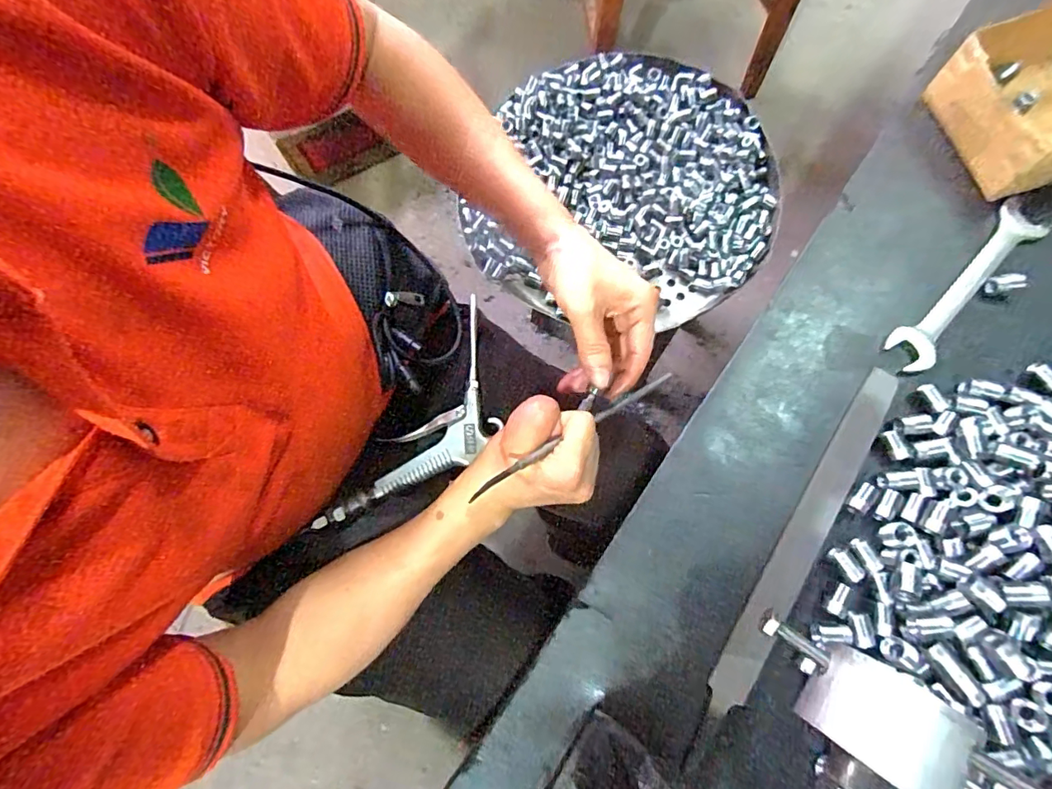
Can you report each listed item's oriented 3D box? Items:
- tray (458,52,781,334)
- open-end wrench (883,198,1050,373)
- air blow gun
[{"bbox_3d":[0.125,-0.259,0.627,0.350,0.042,0.352,0,76,1],"label":"tray"},{"bbox_3d":[0.329,-0.081,0.376,0.165,0.004,0.034,-44,79,-8],"label":"open-end wrench"},{"bbox_3d":[-0.080,0.034,0.452,0.085,0.022,0.238,32,79,8],"label":"air blow gun"}]

